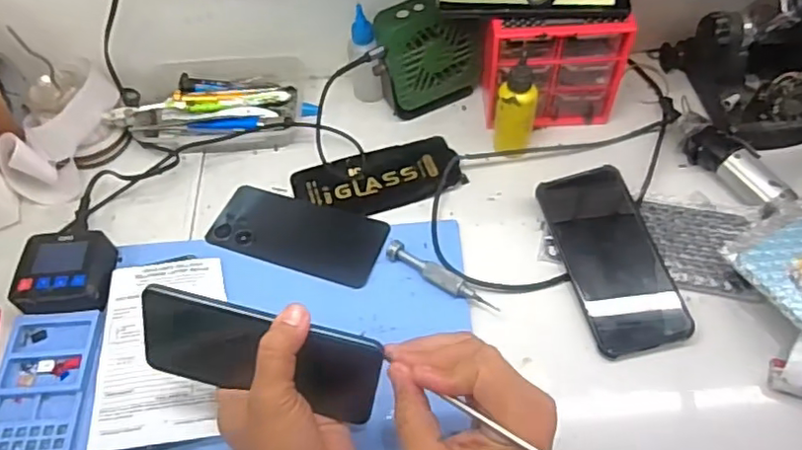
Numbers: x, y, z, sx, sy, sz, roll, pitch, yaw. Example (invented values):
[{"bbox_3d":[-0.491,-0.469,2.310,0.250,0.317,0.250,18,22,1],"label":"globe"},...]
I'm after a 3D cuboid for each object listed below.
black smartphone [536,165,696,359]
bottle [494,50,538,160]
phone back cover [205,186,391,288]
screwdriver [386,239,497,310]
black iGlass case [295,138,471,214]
[{"bbox_3d":[0.178,0.025,0.513,0.077,0.012,0.162,-15,66,-1],"label":"black smartphone"},{"bbox_3d":[0.109,-0.108,0.566,0.039,0.107,0.030,5,61,6],"label":"bottle"},{"bbox_3d":[-0.094,0.007,0.559,0.157,0.010,0.072,17,63,13],"label":"phone back cover"},{"bbox_3d":[0.033,0.045,0.518,0.107,0.016,0.016,30,66,19],"label":"screwdriver"},{"bbox_3d":[-0.022,-0.045,0.598,0.160,0.015,0.071,-18,61,-7],"label":"black iGlass case"}]

